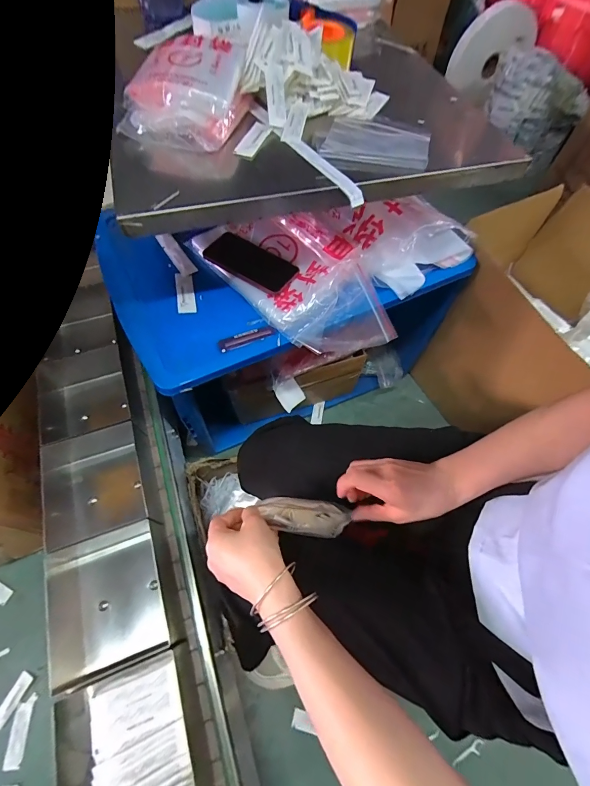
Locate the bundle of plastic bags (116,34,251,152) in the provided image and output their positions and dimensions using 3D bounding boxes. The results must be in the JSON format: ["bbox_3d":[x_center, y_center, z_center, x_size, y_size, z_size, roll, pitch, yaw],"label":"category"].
[{"bbox_3d":[-0.149,-0.439,0.494,0.137,0.061,0.183,16,63,5],"label":"bundle of plastic bags"}]

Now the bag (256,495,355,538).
[{"bbox_3d":[0.010,0.161,0.448,0.119,0.019,0.047,3,61,16],"label":"bag"}]

